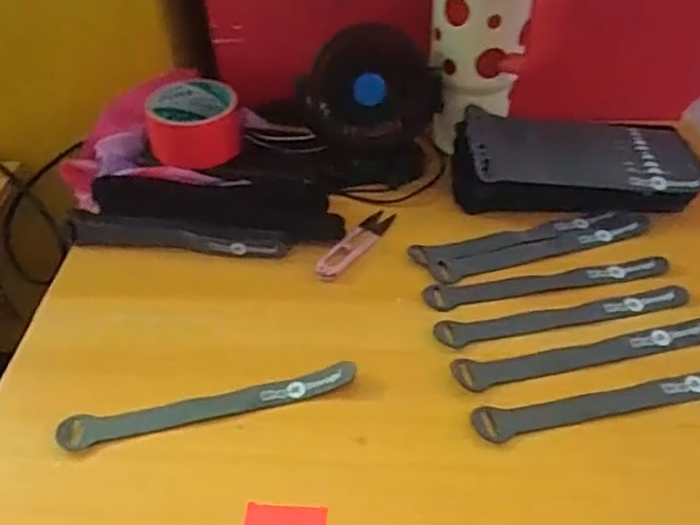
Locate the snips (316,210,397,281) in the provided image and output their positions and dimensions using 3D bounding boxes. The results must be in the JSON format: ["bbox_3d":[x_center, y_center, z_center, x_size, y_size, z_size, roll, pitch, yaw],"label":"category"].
[{"bbox_3d":[0.006,-0.017,0.550,0.024,0.005,0.097,28,51,29],"label":"snips"}]

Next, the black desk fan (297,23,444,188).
[{"bbox_3d":[0.020,-0.138,0.587,0.122,0.120,0.059,-3,43,0],"label":"black desk fan"}]

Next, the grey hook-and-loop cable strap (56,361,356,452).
[{"bbox_3d":[-0.094,0.095,0.443,0.195,0.009,0.023,-11,43,-8],"label":"grey hook-and-loop cable strap"}]

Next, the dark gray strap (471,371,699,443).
[{"bbox_3d":[0.176,0.092,0.432,0.193,0.011,0.022,-9,43,-6],"label":"dark gray strap"}]

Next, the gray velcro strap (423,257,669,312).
[{"bbox_3d":[0.156,0.016,0.514,0.193,0.004,0.025,-7,43,-4],"label":"gray velcro strap"}]

